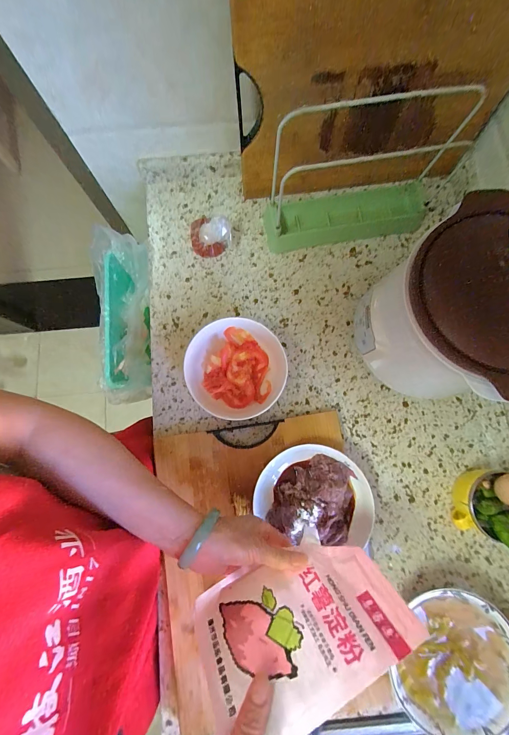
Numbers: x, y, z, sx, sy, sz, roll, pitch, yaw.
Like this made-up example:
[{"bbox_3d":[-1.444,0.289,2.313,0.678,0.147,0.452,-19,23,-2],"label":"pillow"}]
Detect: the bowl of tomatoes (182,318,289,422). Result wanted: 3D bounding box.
[{"bbox_3d":[-0.027,0.005,0.469,0.151,0.068,0.145,0,80,0],"label":"bowl of tomatoes"}]

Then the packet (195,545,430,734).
[{"bbox_3d":[0.044,0.247,0.292,0.192,0.135,0.013,-21,117,-14],"label":"packet"}]

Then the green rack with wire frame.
[{"bbox_3d":[0.181,-0.289,0.459,0.308,0.188,0.092,-7,80,-1],"label":"green rack with wire frame"}]

